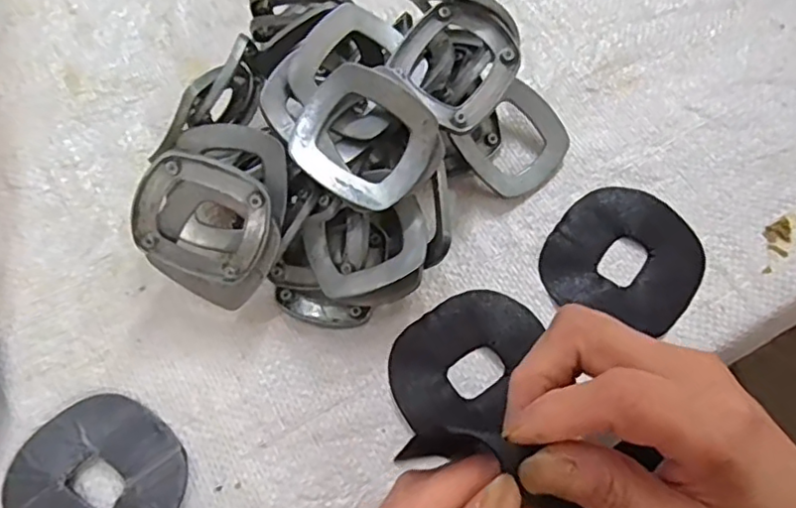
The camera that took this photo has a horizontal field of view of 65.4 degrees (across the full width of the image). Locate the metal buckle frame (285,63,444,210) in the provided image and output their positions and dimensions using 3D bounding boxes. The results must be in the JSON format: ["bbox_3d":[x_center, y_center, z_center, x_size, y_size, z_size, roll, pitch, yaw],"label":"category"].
[{"bbox_3d":[-0.015,-0.053,0.288,0.064,0.014,0.057,37,89,1],"label":"metal buckle frame"}]

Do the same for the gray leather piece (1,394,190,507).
[{"bbox_3d":[-0.143,0.110,0.296,0.079,0.011,0.073,34,72,11],"label":"gray leather piece"}]

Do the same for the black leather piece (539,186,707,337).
[{"bbox_3d":[0.121,0.002,0.330,0.076,0.005,0.075,31,75,11],"label":"black leather piece"}]

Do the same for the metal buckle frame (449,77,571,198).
[{"bbox_3d":[0.065,-0.060,0.343,0.056,0.007,0.052,-40,91,-9],"label":"metal buckle frame"}]

